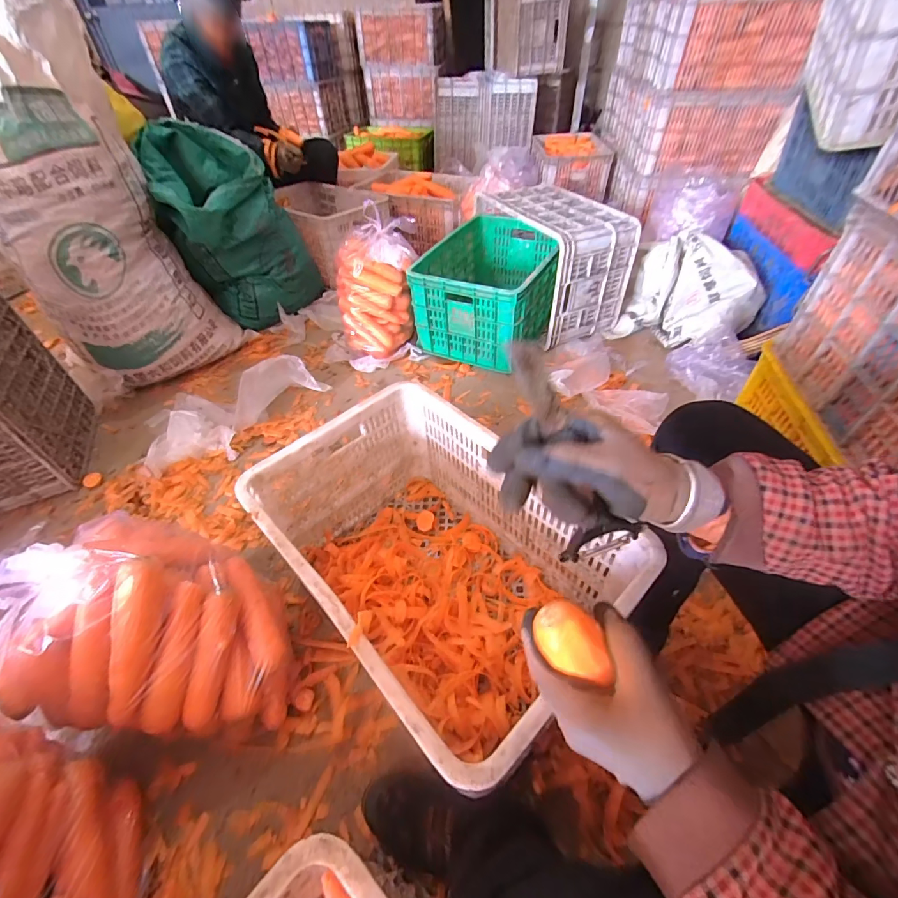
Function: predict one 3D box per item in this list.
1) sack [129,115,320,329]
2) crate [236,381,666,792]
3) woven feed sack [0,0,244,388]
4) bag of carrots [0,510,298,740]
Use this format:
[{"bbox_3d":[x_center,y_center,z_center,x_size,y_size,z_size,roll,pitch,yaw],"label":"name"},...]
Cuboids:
[{"bbox_3d":[-0.668,-0.686,1.312,0.377,0.487,0.338,-24,50,-20],"label":"sack"},{"bbox_3d":[-0.027,0.180,0.667,0.350,0.269,0.507,-35,54,-28],"label":"crate"},{"bbox_3d":[-0.868,-0.533,1.041,0.392,0.767,0.209,-32,53,-26],"label":"woven feed sack"},{"bbox_3d":[-0.419,0.251,0.593,0.343,0.243,0.243,2,46,4],"label":"bag of carrots"}]

